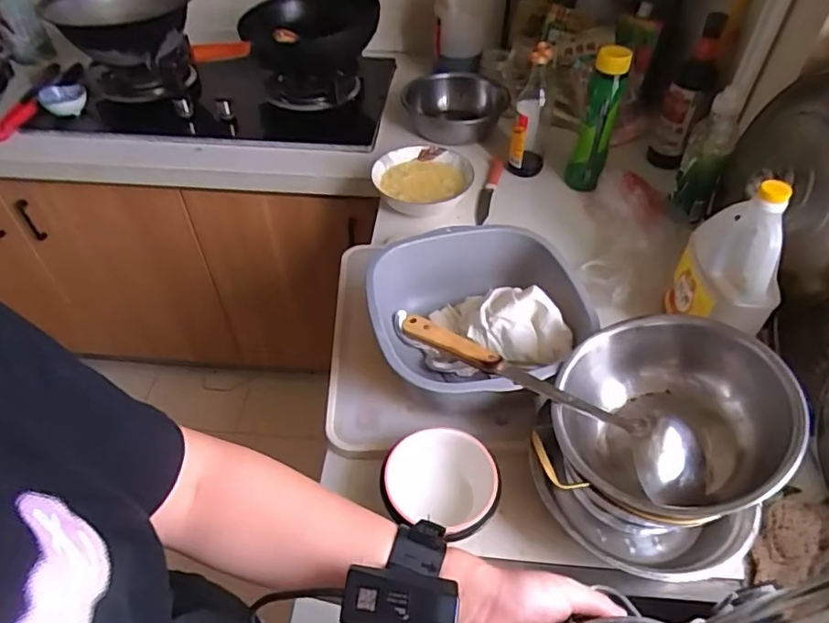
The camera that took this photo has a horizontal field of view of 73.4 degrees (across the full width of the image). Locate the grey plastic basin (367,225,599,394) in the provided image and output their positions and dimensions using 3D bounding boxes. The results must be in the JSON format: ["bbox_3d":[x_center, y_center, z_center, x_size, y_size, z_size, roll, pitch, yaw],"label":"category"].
[{"bbox_3d":[0.068,0.016,0.708,0.244,0.105,0.258,-1,47,-1],"label":"grey plastic basin"}]

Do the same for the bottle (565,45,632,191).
[{"bbox_3d":[0.320,-0.336,0.980,0.058,0.239,0.077,13,49,11],"label":"bottle"}]

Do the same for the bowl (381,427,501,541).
[{"bbox_3d":[0.030,0.182,0.598,0.121,0.055,0.100,23,51,20],"label":"bowl"}]

